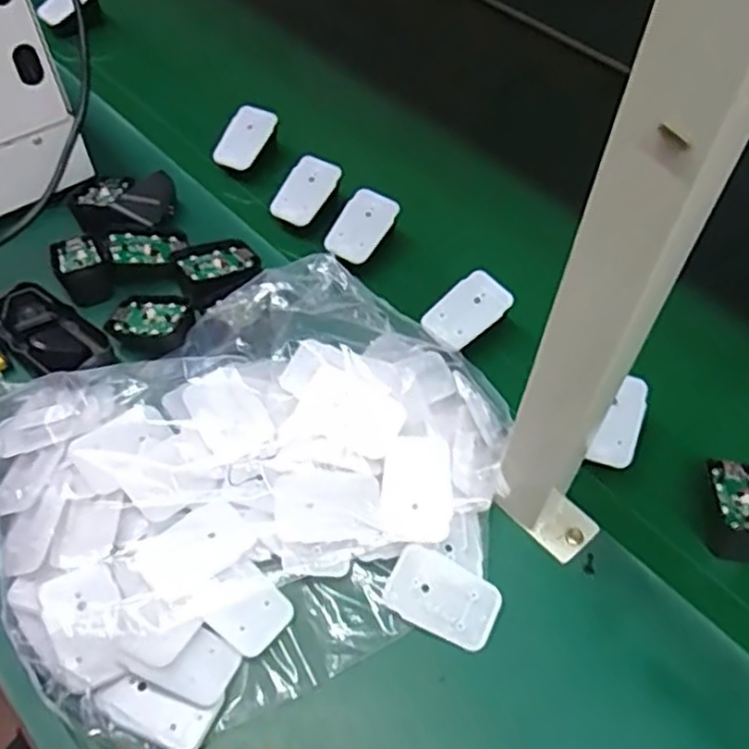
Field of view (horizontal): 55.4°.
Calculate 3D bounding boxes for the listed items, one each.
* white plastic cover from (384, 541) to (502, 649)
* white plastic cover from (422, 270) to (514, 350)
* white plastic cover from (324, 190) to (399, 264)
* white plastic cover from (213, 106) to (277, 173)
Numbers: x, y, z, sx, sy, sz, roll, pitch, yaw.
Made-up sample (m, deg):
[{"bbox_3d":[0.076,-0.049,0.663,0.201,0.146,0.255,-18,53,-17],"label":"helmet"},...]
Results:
[{"bbox_3d":[0.043,0.138,0.443,0.068,0.006,0.045,23,71,8],"label":"white plastic cover"},{"bbox_3d":[0.074,-0.051,0.565,0.066,0.004,0.043,-41,71,-7],"label":"white plastic cover"},{"bbox_3d":[-0.012,-0.128,0.620,0.042,0.008,0.068,32,83,9],"label":"white plastic cover"},{"bbox_3d":[-0.126,-0.229,0.694,0.039,0.011,0.065,31,91,-5],"label":"white plastic cover"}]

